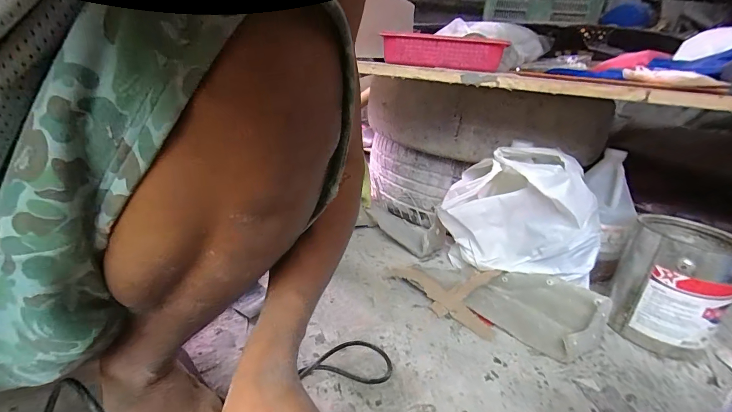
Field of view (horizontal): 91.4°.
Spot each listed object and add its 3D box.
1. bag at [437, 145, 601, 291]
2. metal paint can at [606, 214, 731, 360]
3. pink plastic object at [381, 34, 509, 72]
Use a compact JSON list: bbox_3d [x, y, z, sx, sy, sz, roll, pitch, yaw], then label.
[{"bbox_3d":[0.312,0.016,0.721,0.285,0.230,0.120,21,24,33],"label":"bag"},{"bbox_3d":[0.559,0.145,0.662,0.156,0.204,0.171,25,28,37],"label":"metal paint can"},{"bbox_3d":[0.144,-0.281,0.651,0.201,0.058,0.060,12,21,14],"label":"pink plastic object"}]

